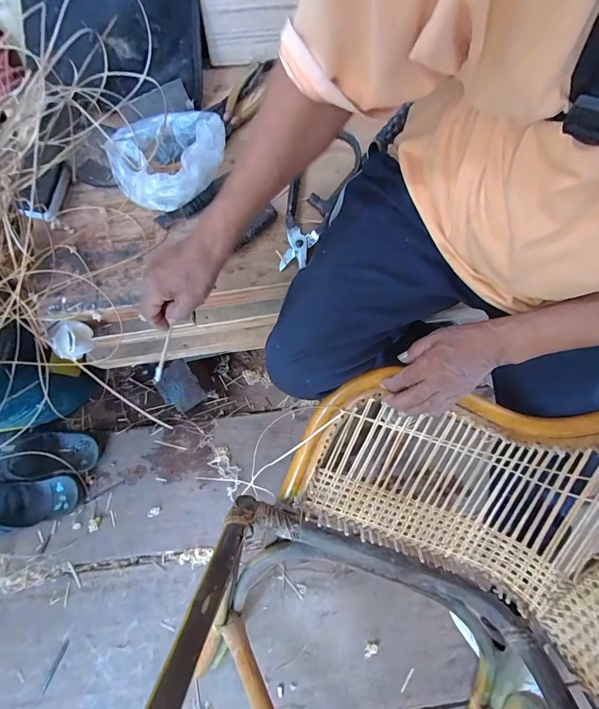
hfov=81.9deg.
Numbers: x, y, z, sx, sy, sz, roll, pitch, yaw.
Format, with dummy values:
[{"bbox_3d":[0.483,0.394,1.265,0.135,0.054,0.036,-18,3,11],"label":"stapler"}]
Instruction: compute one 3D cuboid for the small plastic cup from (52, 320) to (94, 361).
[{"bbox_3d":[-0.321,-0.020,0.489,0.050,0.034,0.041,-40,83,-9],"label":"small plastic cup"}]

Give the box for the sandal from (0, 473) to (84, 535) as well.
[{"bbox_3d":[-0.566,0.297,0.675,0.248,0.052,0.096,-5,76,-3],"label":"sandal"}]

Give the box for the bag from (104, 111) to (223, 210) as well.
[{"bbox_3d":[-0.179,-0.273,0.486,0.165,0.062,0.134,-20,80,-7],"label":"bag"}]

